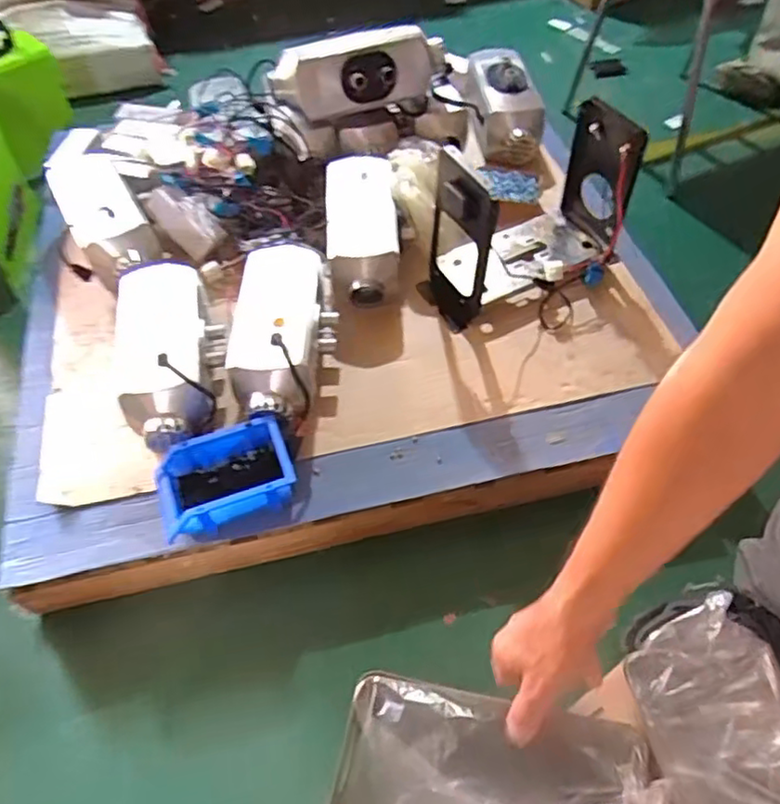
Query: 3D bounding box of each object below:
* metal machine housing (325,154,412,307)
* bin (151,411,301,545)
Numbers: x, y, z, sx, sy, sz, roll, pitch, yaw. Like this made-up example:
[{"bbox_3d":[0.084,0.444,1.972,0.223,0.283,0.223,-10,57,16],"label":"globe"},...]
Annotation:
[{"bbox_3d":[-0.041,-0.298,1.143,0.139,0.128,0.300,-4,54,-2],"label":"metal machine housing"},{"bbox_3d":[-0.224,0.106,0.875,0.179,0.079,0.121,-17,55,-11],"label":"bin"}]

